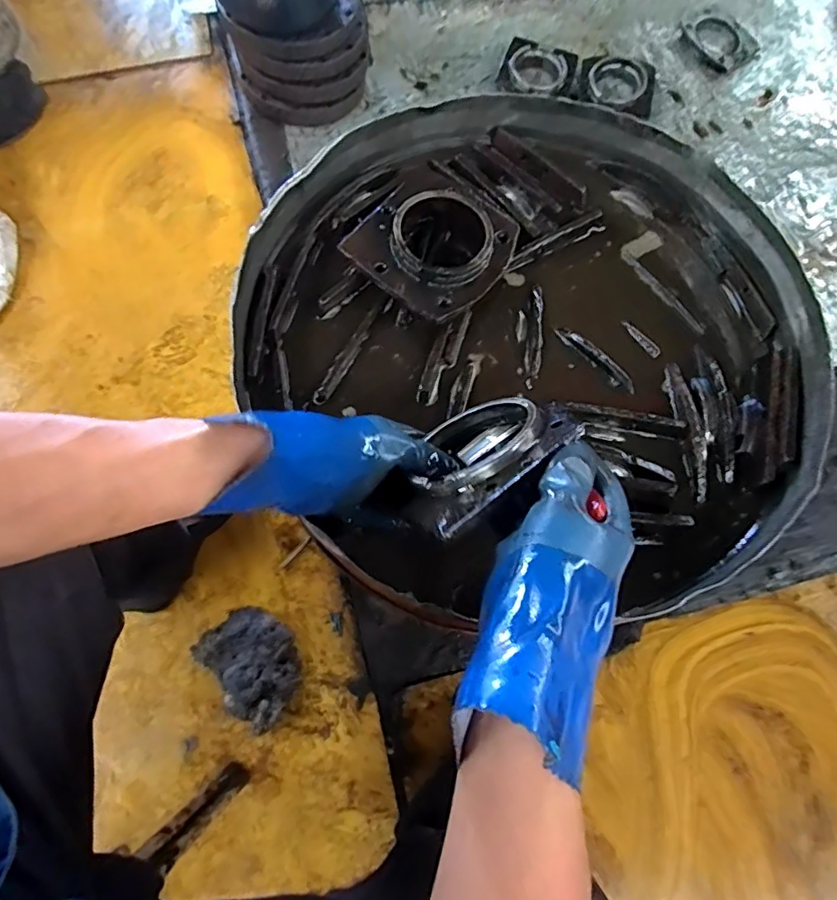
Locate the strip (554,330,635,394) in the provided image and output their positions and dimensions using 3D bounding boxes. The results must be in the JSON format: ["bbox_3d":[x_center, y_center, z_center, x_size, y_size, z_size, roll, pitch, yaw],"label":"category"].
[{"bbox_3d":[0.193,-0.099,0.588,0.102,0.004,0.024,42,74,11],"label":"strip"}]

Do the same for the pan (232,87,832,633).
[{"bbox_3d":[0.105,-0.130,0.581,0.562,0.082,0.562,1,71,-2],"label":"pan"}]

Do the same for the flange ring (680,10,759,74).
[{"bbox_3d":[0.688,-0.932,1.233,0.141,0.024,0.161,-36,77,-9],"label":"flange ring"}]

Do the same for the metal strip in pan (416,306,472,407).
[{"bbox_3d":[0.028,-0.103,0.575,0.027,0.018,0.115,21,71,5],"label":"metal strip in pan"}]

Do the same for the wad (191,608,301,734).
[{"bbox_3d":[-0.242,0.304,0.788,0.160,0.067,0.118,34,77,10],"label":"wad"}]

